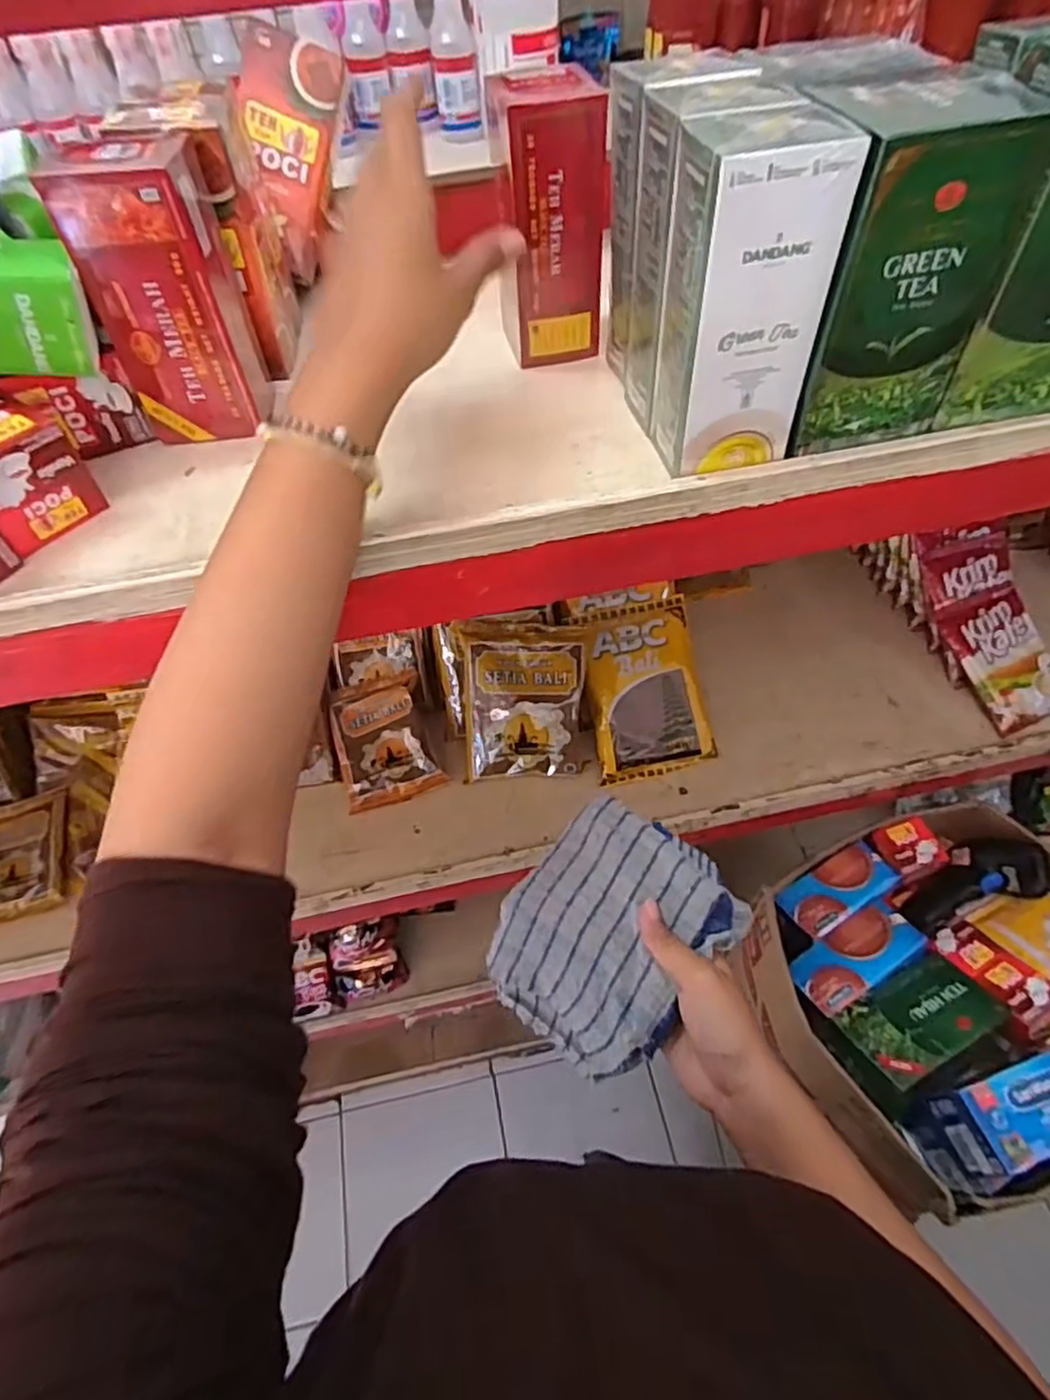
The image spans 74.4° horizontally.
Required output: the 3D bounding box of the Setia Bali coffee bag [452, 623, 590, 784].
[{"bbox_3d":[-0.001,0.001,0.703,0.126,0.029,0.155,-3,92,6],"label":"Setia Bali coffee bag"}]

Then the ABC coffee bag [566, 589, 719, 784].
[{"bbox_3d":[0.126,-0.013,0.720,0.120,0.028,0.176,-12,86,-7],"label":"ABC coffee bag"}]

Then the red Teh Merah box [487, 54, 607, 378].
[{"bbox_3d":[0.014,-0.286,0.423,0.063,0.140,0.046,-9,53,-2],"label":"red Teh Merah box"}]

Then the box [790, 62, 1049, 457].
[{"bbox_3d":[0.173,-0.205,0.340,0.083,0.143,0.066,-11,53,-4],"label":"box"}]

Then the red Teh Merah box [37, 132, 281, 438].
[{"bbox_3d":[-0.199,-0.224,0.389,0.070,0.135,0.059,-12,53,-5],"label":"red Teh Merah box"}]

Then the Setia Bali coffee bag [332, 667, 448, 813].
[{"bbox_3d":[-0.151,0.041,0.740,0.101,0.021,0.136,-17,70,1],"label":"Setia Bali coffee bag"}]

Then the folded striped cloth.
[{"bbox_3d":[0.050,0.162,0.459,0.126,0.057,0.167,37,97,23],"label":"folded striped cloth"}]

